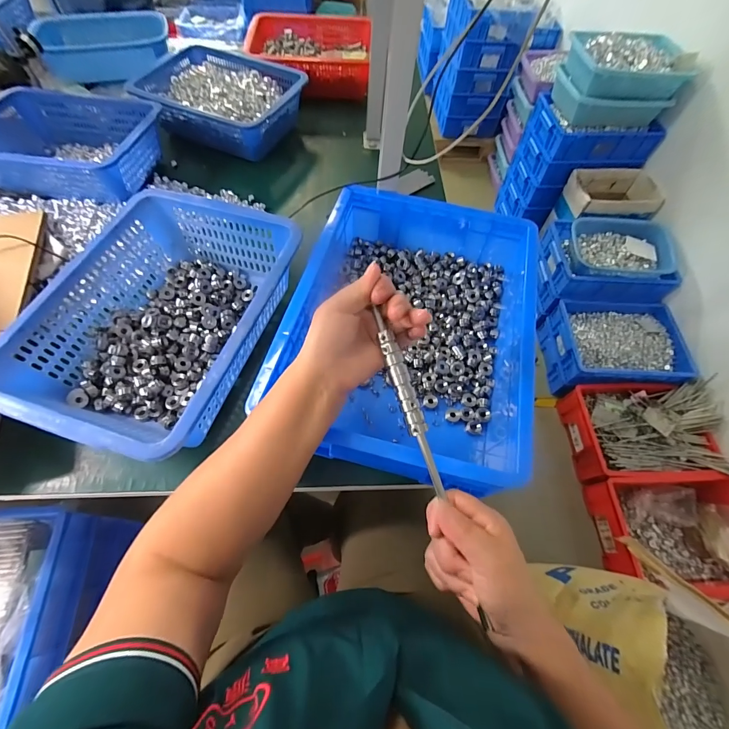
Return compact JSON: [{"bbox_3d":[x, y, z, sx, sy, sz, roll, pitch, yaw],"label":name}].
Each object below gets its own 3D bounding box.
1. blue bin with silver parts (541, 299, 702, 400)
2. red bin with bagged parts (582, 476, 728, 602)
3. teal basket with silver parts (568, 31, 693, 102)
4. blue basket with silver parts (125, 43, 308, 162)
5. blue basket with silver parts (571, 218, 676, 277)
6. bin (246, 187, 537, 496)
[{"bbox_3d":[0.957,-0.058,1.359,0.456,0.175,0.324,0,62,-4],"label":"blue bin with silver parts"},{"bbox_3d":[0.927,0.499,1.043,0.405,0.201,0.312,3,62,-2],"label":"red bin with bagged parts"},{"bbox_3d":[0.965,-1.099,1.290,0.414,0.110,0.253,-6,62,-7],"label":"teal basket with silver parts"},{"bbox_3d":[-0.302,-0.563,0.767,0.319,0.098,0.241,22,63,8],"label":"blue basket with silver parts"},{"bbox_3d":[0.973,-0.467,1.345,0.361,0.115,0.242,5,62,-1],"label":"blue basket with silver parts"},{"bbox_3d":[0.063,-0.061,0.497,0.300,0.111,0.403,15,62,4],"label":"bin"}]

